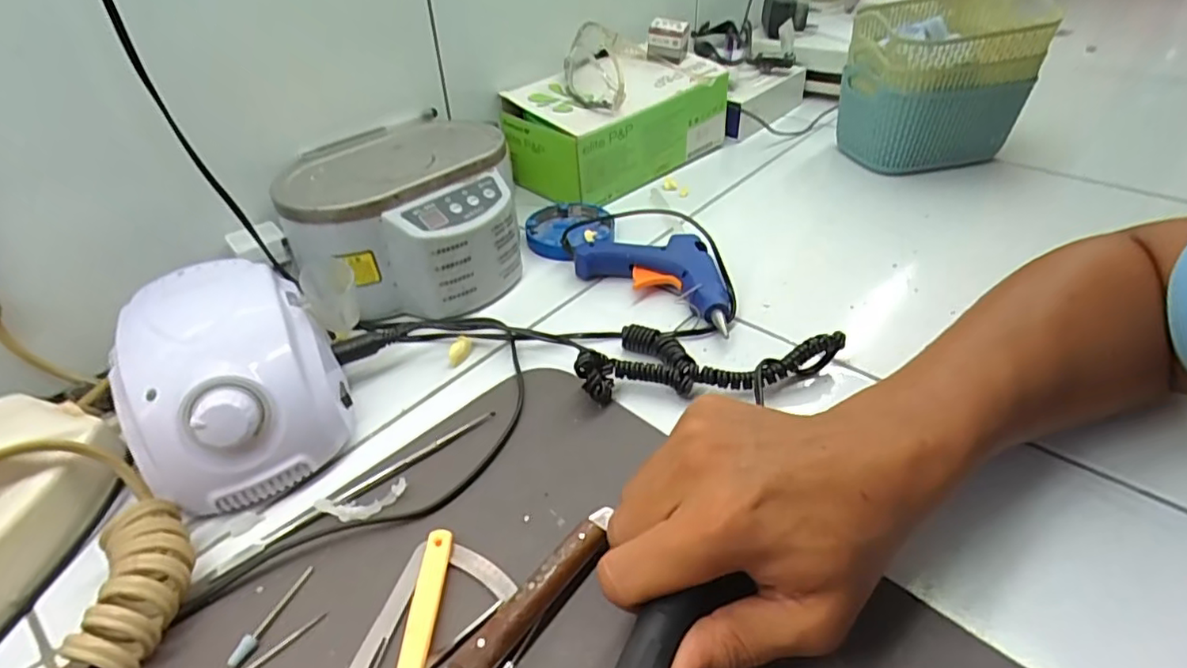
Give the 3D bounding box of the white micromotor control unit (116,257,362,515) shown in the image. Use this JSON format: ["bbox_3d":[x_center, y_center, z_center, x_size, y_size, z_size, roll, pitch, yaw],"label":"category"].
[{"bbox_3d":[-0.206,0.022,0.353,0.101,0.075,0.138,-21,43,-21],"label":"white micromotor control unit"}]

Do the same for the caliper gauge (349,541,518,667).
[{"bbox_3d":[-0.075,0.135,0.263,0.053,0.005,0.098,10,41,15],"label":"caliper gauge"}]

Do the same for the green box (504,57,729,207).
[{"bbox_3d":[0.033,-0.223,0.636,0.109,0.089,0.247,30,49,33],"label":"green box"}]

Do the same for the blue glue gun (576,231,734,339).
[{"bbox_3d":[0.061,-0.052,0.472,0.130,0.026,0.083,23,46,28],"label":"blue glue gun"}]

